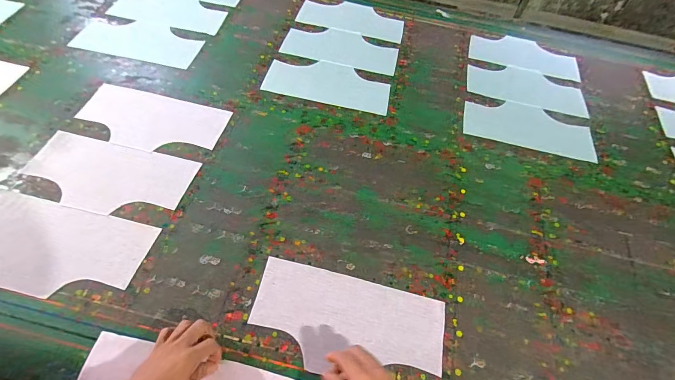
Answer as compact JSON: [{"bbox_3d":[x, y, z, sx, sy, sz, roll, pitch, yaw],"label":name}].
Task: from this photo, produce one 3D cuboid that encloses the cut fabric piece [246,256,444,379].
[{"bbox_3d":[0.017,0.211,0.542,0.304,0.007,0.142,14,57,3],"label":"cut fabric piece"}]

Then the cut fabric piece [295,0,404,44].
[{"bbox_3d":[0.042,-0.511,1.005,0.307,0.005,0.162,12,56,5],"label":"cut fabric piece"}]

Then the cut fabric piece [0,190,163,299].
[{"bbox_3d":[-0.486,0.094,0.567,0.308,0.009,0.150,11,55,8],"label":"cut fabric piece"}]

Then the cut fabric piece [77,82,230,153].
[{"bbox_3d":[-0.405,-0.148,0.722,0.306,0.010,0.147,14,60,9],"label":"cut fabric piece"}]

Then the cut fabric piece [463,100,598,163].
[{"bbox_3d":[0.455,-0.156,0.810,0.299,0.014,0.152,13,55,4],"label":"cut fabric piece"}]

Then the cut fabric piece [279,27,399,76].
[{"bbox_3d":[0.011,-0.392,0.929,0.304,0.009,0.153,13,55,3],"label":"cut fabric piece"}]

